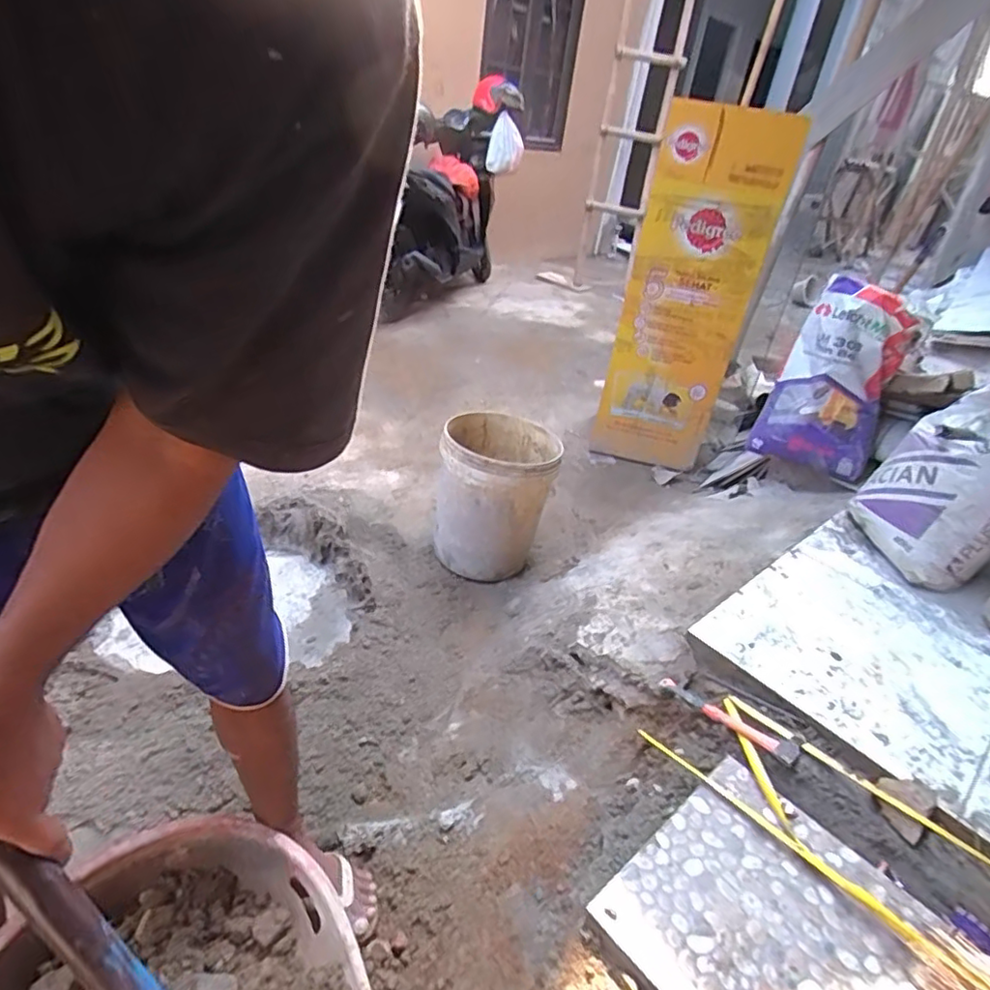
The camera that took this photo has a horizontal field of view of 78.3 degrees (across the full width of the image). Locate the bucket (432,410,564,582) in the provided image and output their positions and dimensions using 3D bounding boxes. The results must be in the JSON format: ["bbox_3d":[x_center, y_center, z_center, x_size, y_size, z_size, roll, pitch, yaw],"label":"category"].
[{"bbox_3d":[0.002,-0.012,1.672,0.302,0.358,0.372,8,33,-1],"label":"bucket"}]

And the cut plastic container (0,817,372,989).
[{"bbox_3d":[-0.415,0.618,0.749,0.456,0.112,0.397,-18,42,-35],"label":"cut plastic container"}]

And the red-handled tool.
[{"bbox_3d":[0.427,0.417,1.134,0.256,0.030,0.033,32,40,31],"label":"red-handled tool"}]

